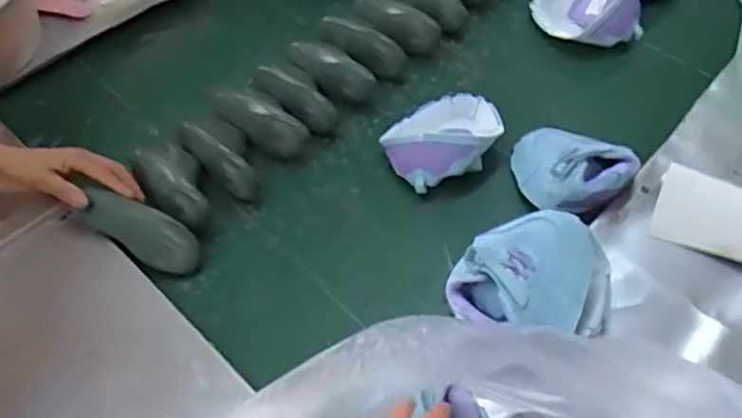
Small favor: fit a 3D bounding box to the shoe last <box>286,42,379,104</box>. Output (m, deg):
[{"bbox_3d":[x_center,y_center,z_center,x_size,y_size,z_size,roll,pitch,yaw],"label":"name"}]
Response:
[{"bbox_3d":[-0.057,-0.200,0.924,0.069,0.047,0.144,-33,58,-19],"label":"shoe last"}]

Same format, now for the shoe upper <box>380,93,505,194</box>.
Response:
[{"bbox_3d":[0.095,-0.098,0.827,0.155,0.059,0.141,-2,53,3],"label":"shoe upper"}]

